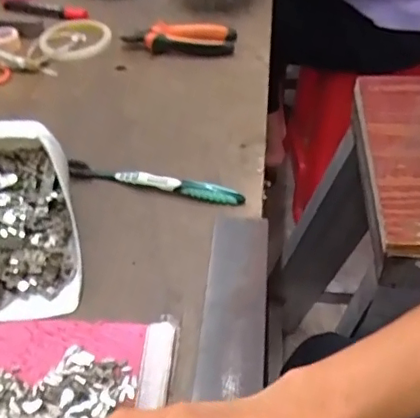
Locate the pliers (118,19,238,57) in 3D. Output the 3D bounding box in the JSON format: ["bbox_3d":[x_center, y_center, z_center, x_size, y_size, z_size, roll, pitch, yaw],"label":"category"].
[{"bbox_3d":[-0.040,-0.230,0.753,0.144,0.034,0.038,3,46,7],"label":"pliers"}]

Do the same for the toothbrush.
[{"bbox_3d":[-0.055,-0.028,0.554,0.179,0.012,0.016,9,47,13],"label":"toothbrush"}]

